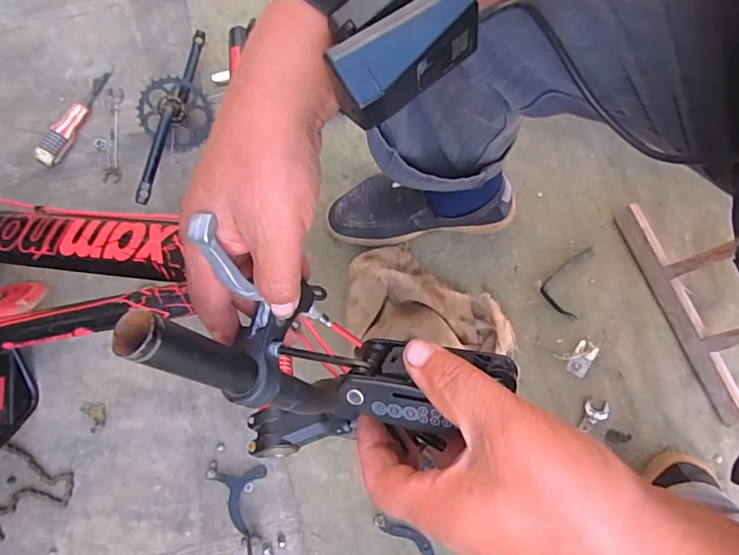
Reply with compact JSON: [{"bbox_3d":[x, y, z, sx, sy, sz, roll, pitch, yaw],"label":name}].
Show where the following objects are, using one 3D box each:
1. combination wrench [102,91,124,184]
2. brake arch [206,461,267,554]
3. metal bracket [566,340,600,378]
[{"bbox_3d":[-0.409,-0.227,0.781,0.028,0.004,0.164,-5,78,0],"label":"combination wrench"},{"bbox_3d":[-0.182,0.308,0.647,0.076,0.025,0.115,1,78,1],"label":"brake arch"},{"bbox_3d":[0.296,0.113,0.682,0.027,0.008,0.051,35,81,8],"label":"metal bracket"}]

